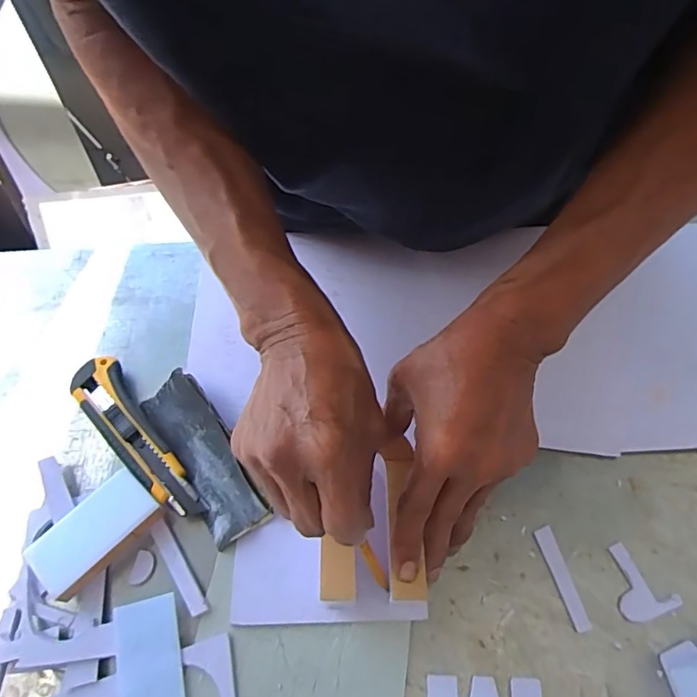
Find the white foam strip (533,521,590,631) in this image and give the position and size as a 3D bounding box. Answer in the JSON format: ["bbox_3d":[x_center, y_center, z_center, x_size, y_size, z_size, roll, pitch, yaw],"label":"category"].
[{"bbox_3d":[0.145,0.155,0.364,0.012,0.004,0.066,-14,61,-6],"label":"white foam strip"}]

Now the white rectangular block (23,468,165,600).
[{"bbox_3d":[-0.172,0.127,0.370,0.046,0.020,0.080,40,69,22],"label":"white rectangular block"}]

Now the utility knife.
[{"bbox_3d":[-0.165,0.065,0.415,0.036,0.019,0.147,-39,66,-18],"label":"utility knife"}]

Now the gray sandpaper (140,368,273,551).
[{"bbox_3d":[-0.110,0.077,0.402,0.046,0.023,0.136,-32,64,-15],"label":"gray sandpaper"}]

